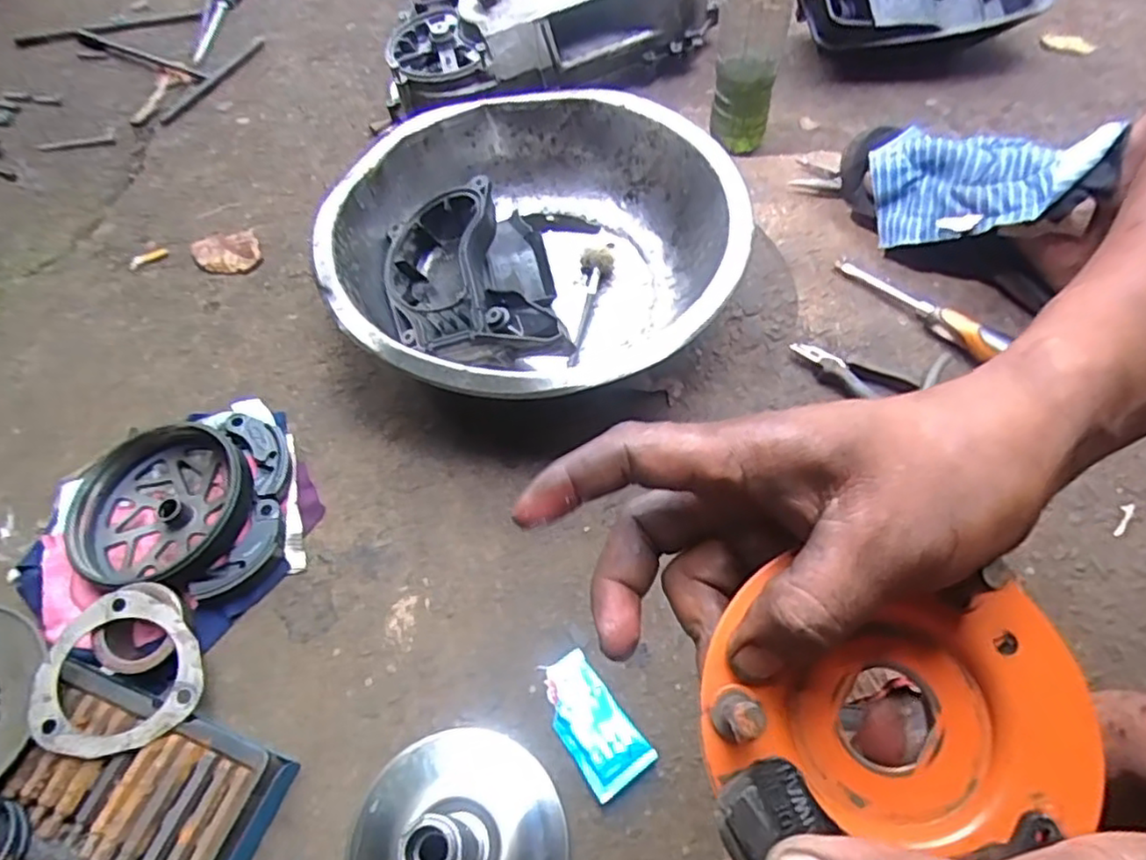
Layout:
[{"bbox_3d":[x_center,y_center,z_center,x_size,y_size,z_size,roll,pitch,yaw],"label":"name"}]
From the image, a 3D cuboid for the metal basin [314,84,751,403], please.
[{"bbox_3d":[-0.033,-0.149,0.599,0.339,0.119,0.333,-2,57,4],"label":"metal basin"}]

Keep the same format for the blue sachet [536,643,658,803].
[{"bbox_3d":[0.010,0.190,0.442,0.043,0.008,0.088,-33,61,-15],"label":"blue sachet"}]

